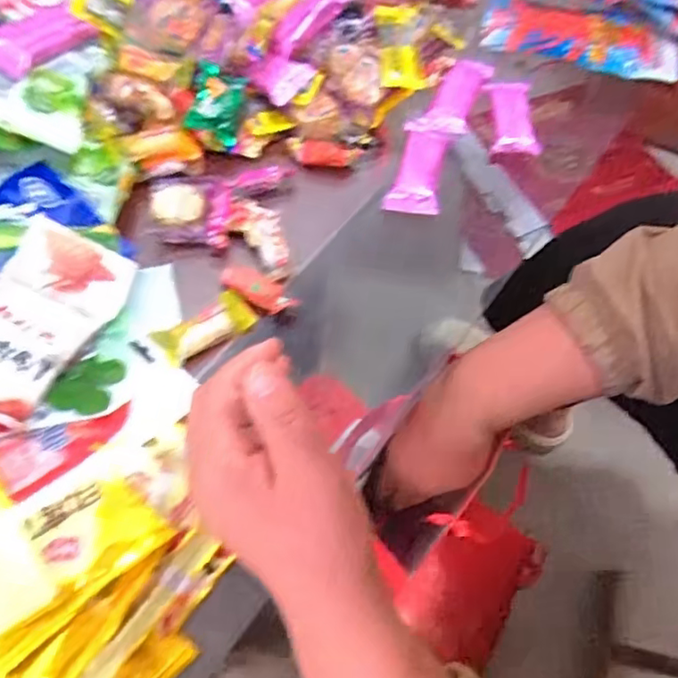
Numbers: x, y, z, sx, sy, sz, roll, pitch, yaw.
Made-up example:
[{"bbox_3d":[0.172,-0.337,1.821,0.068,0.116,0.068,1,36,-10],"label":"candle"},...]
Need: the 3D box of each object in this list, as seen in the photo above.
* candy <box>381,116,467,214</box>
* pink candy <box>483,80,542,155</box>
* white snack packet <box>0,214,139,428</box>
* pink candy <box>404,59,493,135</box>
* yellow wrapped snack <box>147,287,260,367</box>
[{"bbox_3d":[0.075,-0.156,0.534,0.047,0.019,0.108,17,62,5],"label":"candy"},{"bbox_3d":[0.160,-0.206,0.566,0.040,0.017,0.085,2,62,-3],"label":"pink candy"},{"bbox_3d":[-0.197,-0.013,0.392,0.079,0.026,0.124,22,63,8],"label":"white snack packet"},{"bbox_3d":[0.108,-0.221,0.568,0.043,0.014,0.116,27,63,10],"label":"pink candy"},{"bbox_3d":[-0.097,-0.010,0.445,0.074,0.011,0.033,-23,66,-15],"label":"yellow wrapped snack"}]

